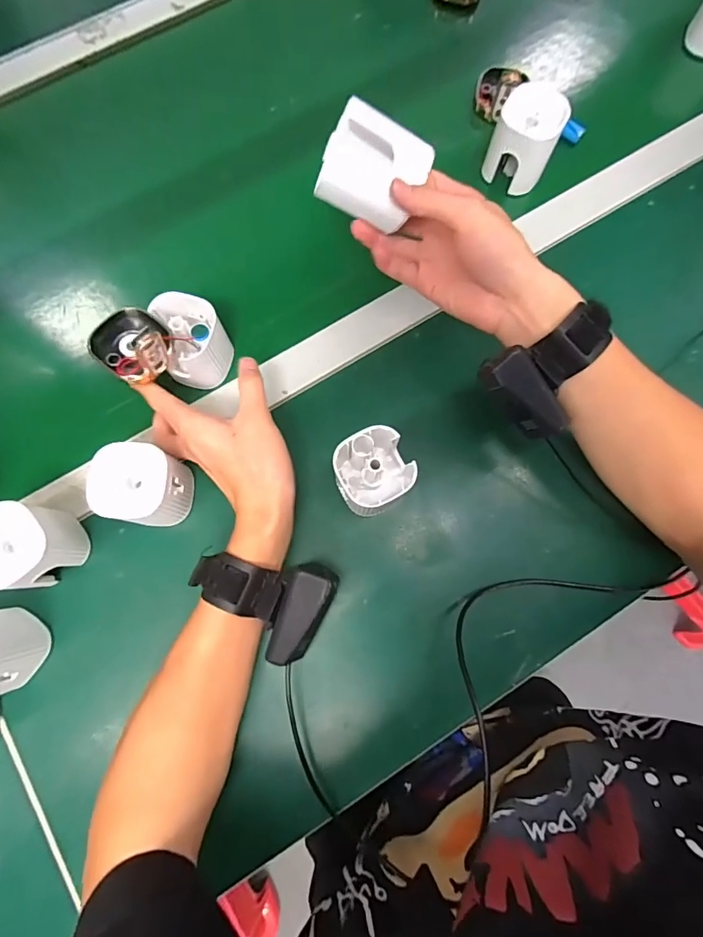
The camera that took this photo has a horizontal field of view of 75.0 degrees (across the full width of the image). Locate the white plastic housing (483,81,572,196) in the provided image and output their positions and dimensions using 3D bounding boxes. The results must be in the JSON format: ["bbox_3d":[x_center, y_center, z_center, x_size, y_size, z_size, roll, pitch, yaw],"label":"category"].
[{"bbox_3d":[0.162,-0.306,0.431,0.056,0.062,0.060,0,78,1],"label":"white plastic housing"}]

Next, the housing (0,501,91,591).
[{"bbox_3d":[-0.238,0.059,0.342,0.055,0.069,0.058,0,78,1],"label":"housing"}]

